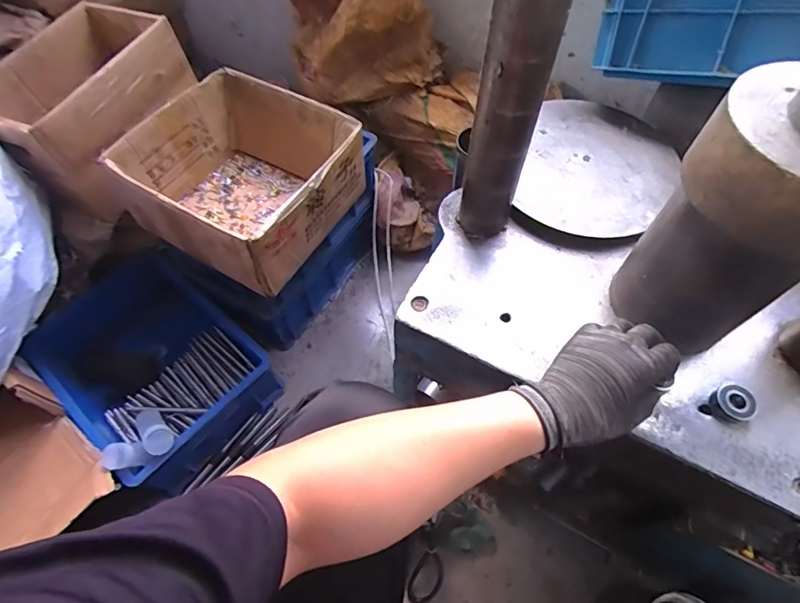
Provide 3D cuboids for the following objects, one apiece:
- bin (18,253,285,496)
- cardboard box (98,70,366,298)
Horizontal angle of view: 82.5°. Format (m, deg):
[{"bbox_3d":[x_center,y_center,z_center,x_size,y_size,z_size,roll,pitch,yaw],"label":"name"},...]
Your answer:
[{"bbox_3d":[-0.471,0.130,0.883,0.386,0.183,0.285,34,65,19],"label":"bin"},{"bbox_3d":[-0.250,-0.207,0.753,0.301,0.154,0.303,26,62,15],"label":"cardboard box"}]

